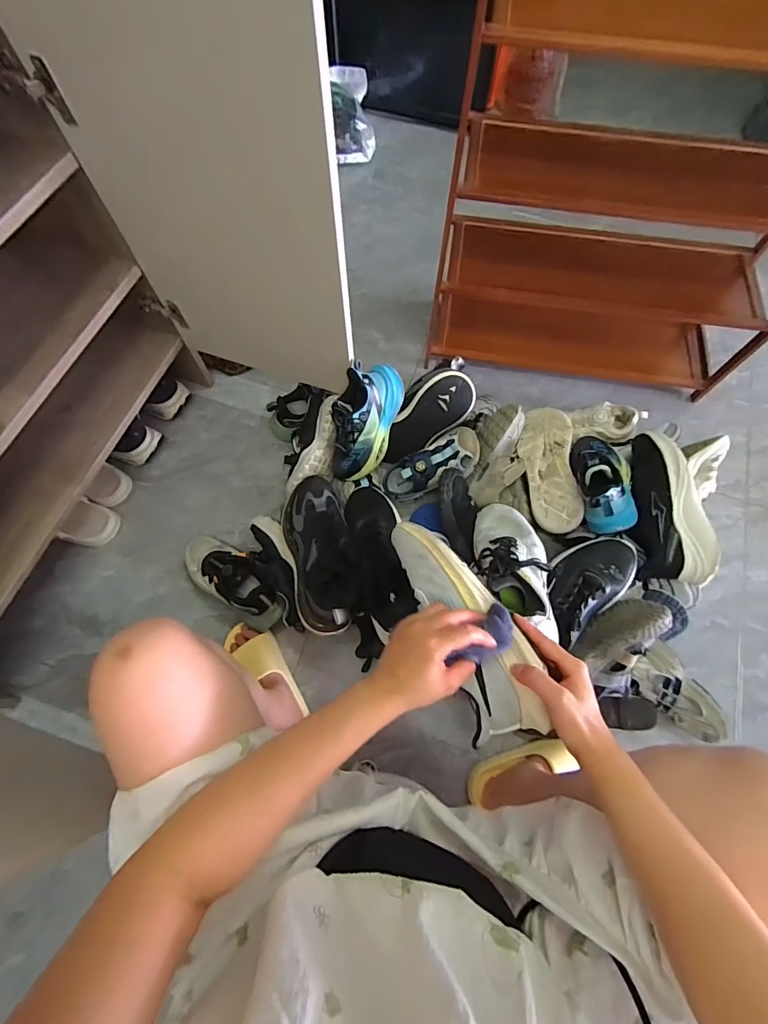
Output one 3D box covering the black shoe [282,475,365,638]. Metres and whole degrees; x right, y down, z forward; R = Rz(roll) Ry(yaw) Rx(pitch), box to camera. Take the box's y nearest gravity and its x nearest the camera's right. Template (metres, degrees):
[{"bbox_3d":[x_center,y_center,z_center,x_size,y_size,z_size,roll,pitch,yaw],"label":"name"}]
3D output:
[{"bbox_3d":[-0.111,0.064,0.737,0.115,0.077,0.275,-13,69,-6],"label":"black shoe"}]

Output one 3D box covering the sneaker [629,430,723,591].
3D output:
[{"bbox_3d":[0.506,-0.016,0.763,0.083,0.093,0.285,2,68,0],"label":"sneaker"}]

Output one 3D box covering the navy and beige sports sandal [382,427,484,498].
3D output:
[{"bbox_3d":[0.094,-0.094,0.860,0.211,0.075,0.089,-26,67,22],"label":"navy and beige sports sandal"}]

